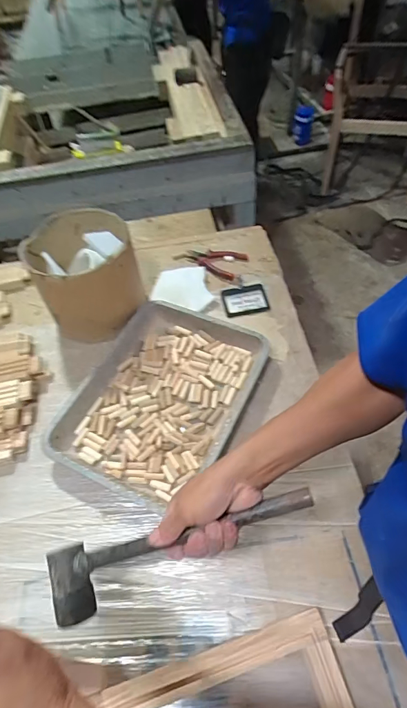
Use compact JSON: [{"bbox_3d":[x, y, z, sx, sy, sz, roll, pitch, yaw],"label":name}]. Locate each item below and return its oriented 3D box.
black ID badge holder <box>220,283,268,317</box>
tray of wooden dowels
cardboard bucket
[{"bbox_3d":[0.095,-0.124,0.923,0.100,0.011,0.086,-10,54,-4],"label":"black ID badge holder"},{"bbox_3d":[-0.079,0.072,0.761,0.303,0.048,0.386,19,57,17],"label":"tray of wooden dowels"},{"bbox_3d":[-0.243,-0.168,0.840,0.194,0.209,0.217,-24,56,-13],"label":"cardboard bucket"}]

